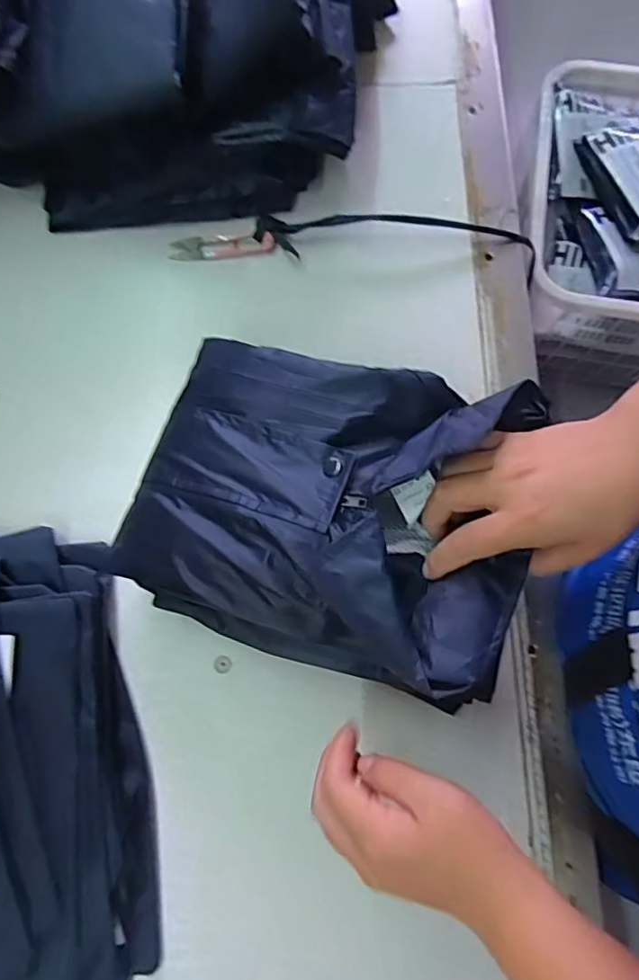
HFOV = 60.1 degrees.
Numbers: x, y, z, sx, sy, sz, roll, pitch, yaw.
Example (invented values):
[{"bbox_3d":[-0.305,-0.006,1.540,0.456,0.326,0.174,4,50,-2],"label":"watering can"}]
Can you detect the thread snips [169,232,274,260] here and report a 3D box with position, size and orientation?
[{"bbox_3d":[-0.095,-0.242,0.545,0.101,0.006,0.022,-3,75,-1],"label":"thread snips"}]

